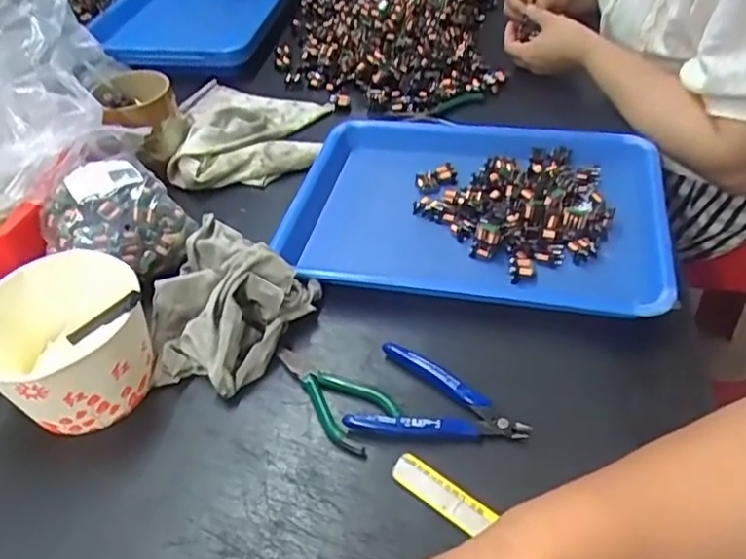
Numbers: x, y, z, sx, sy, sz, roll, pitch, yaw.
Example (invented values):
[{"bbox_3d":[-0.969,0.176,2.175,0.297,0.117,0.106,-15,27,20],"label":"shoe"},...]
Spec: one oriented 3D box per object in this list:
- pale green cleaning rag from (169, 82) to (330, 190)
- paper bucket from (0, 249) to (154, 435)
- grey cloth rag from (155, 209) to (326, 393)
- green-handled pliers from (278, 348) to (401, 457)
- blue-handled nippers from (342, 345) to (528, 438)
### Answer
[{"bbox_3d":[-0.141,-0.187,0.738,0.174,0.045,0.224,-5,43,0],"label":"pale green cleaning rag"},{"bbox_3d":[-0.219,0.051,0.470,0.115,0.097,0.104,-22,45,-17],"label":"paper bucket"},{"bbox_3d":[-0.124,0.019,0.518,0.124,0.067,0.142,21,49,26],"label":"grey cloth rag"},{"bbox_3d":[-0.029,0.081,0.475,0.052,0.011,0.107,-31,48,-25],"label":"green-handled pliers"},{"bbox_3d":[0.049,0.082,0.460,0.121,0.015,0.073,5,44,11],"label":"blue-handled nippers"}]

